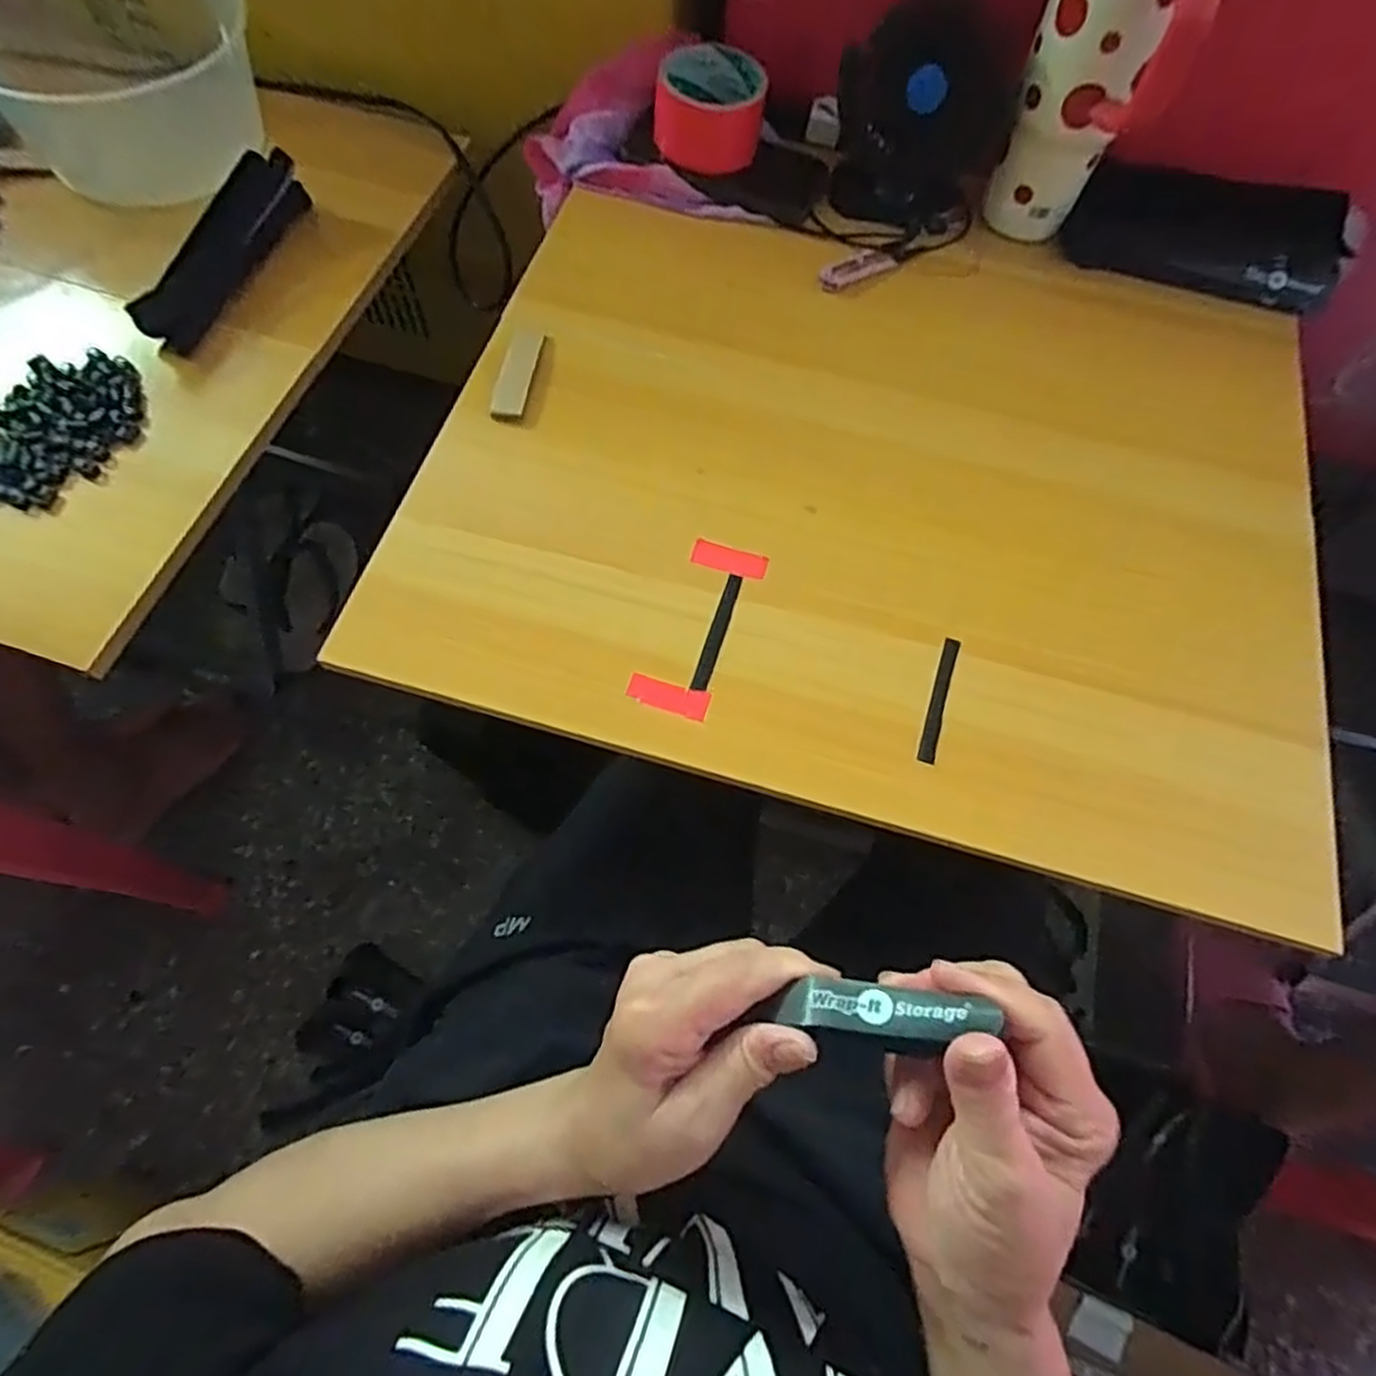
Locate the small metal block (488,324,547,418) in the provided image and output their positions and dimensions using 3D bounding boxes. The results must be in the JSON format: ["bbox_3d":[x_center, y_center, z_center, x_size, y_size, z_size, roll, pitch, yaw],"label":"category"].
[{"bbox_3d":[-0.119,-0.223,0.537,0.023,0.008,0.079,12,67,2],"label":"small metal block"}]

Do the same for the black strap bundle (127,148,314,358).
[{"bbox_3d":[-0.389,-0.363,0.629,0.046,0.038,0.201,19,67,5],"label":"black strap bundle"}]

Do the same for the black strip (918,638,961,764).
[{"bbox_3d":[0.151,0.007,0.457,0.010,0.007,0.080,18,67,4],"label":"black strip"}]

